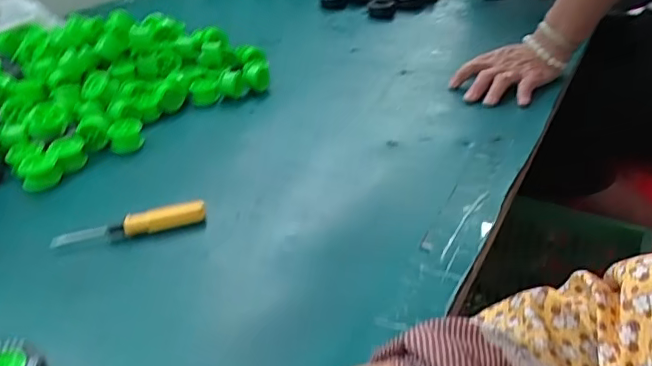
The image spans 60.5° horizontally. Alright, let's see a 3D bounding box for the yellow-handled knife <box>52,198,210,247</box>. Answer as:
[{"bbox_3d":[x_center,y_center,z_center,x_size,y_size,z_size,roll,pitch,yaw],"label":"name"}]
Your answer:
[{"bbox_3d":[-0.166,0.034,0.478,0.124,0.016,0.014,-12,33,-17],"label":"yellow-handled knife"}]

